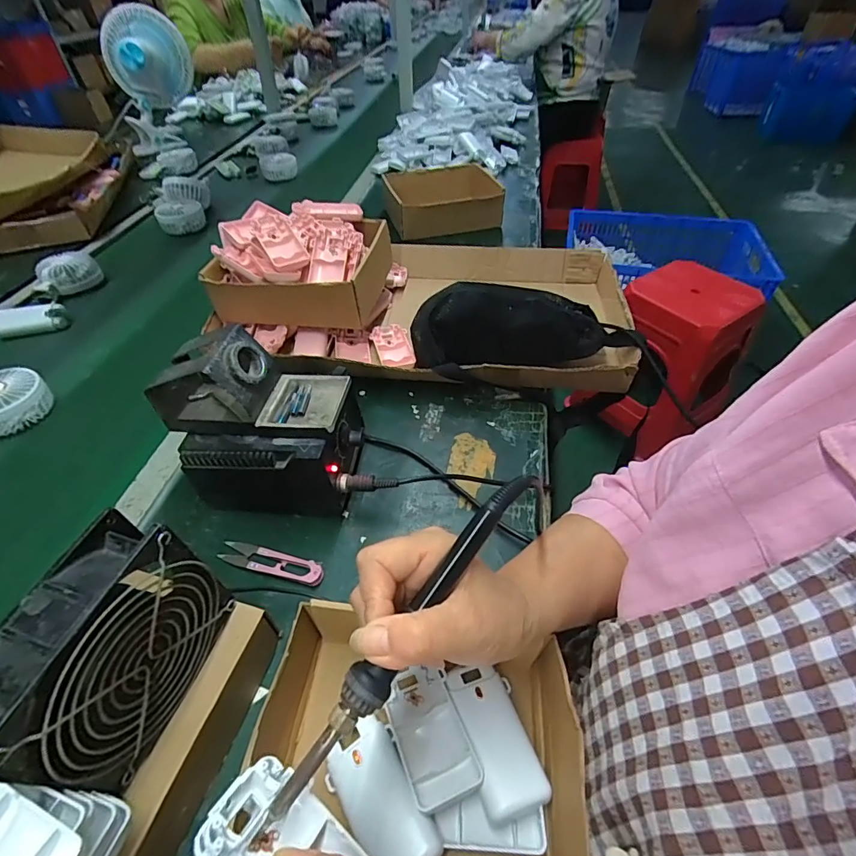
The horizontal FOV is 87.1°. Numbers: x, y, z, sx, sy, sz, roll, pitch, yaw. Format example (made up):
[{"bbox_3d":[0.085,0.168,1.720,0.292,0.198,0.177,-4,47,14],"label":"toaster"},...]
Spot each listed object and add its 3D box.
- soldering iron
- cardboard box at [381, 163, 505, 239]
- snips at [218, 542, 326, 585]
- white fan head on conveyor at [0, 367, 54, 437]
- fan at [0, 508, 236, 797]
[{"bbox_3d":[-0.007,0.099,0.229,0.020,0.014,0.201,30,70,27],"label":"soldering iron"},{"bbox_3d":[0.031,-0.475,0.932,0.227,0.055,0.210,-8,47,-7],"label":"cardboard box"},{"bbox_3d":[-0.144,0.123,0.414,0.103,0.012,0.023,12,48,12],"label":"snips"},{"bbox_3d":[-0.510,-0.031,0.546,0.073,0.041,0.086,29,53,26],"label":"white fan head on conveyor"},{"bbox_3d":[-0.179,0.129,0.259,0.043,0.114,0.117,13,48,13],"label":"fan"}]

